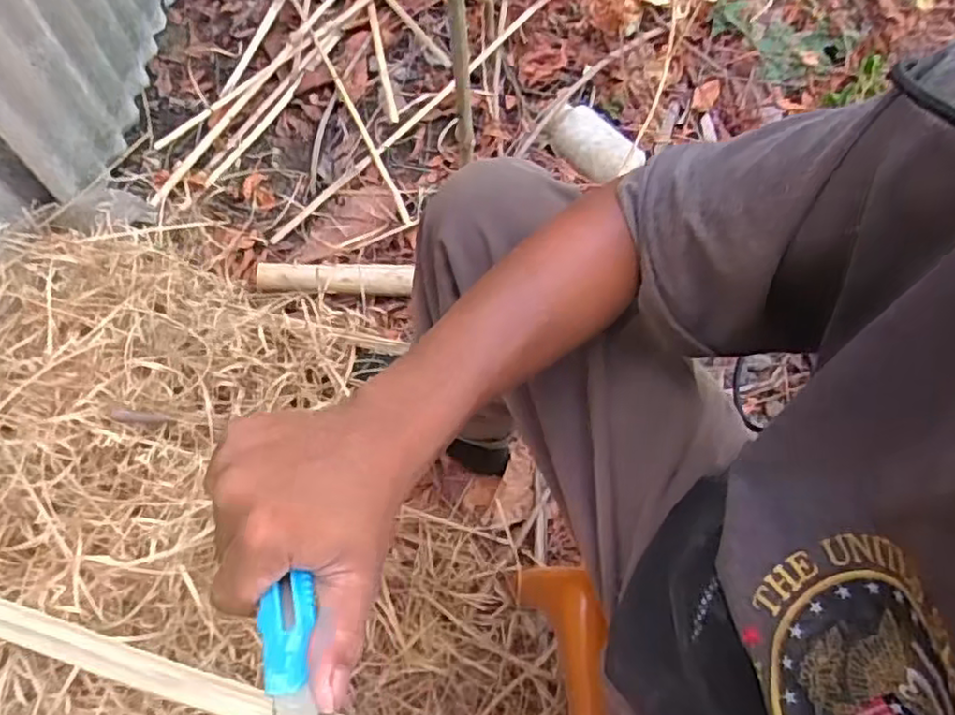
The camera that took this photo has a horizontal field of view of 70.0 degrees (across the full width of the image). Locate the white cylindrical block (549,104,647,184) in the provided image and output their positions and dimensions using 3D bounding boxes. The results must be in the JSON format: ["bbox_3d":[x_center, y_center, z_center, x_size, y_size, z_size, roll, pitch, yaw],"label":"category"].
[{"bbox_3d":[0.182,-0.345,1.096,0.144,0.057,0.093,36,70,16],"label":"white cylindrical block"}]

